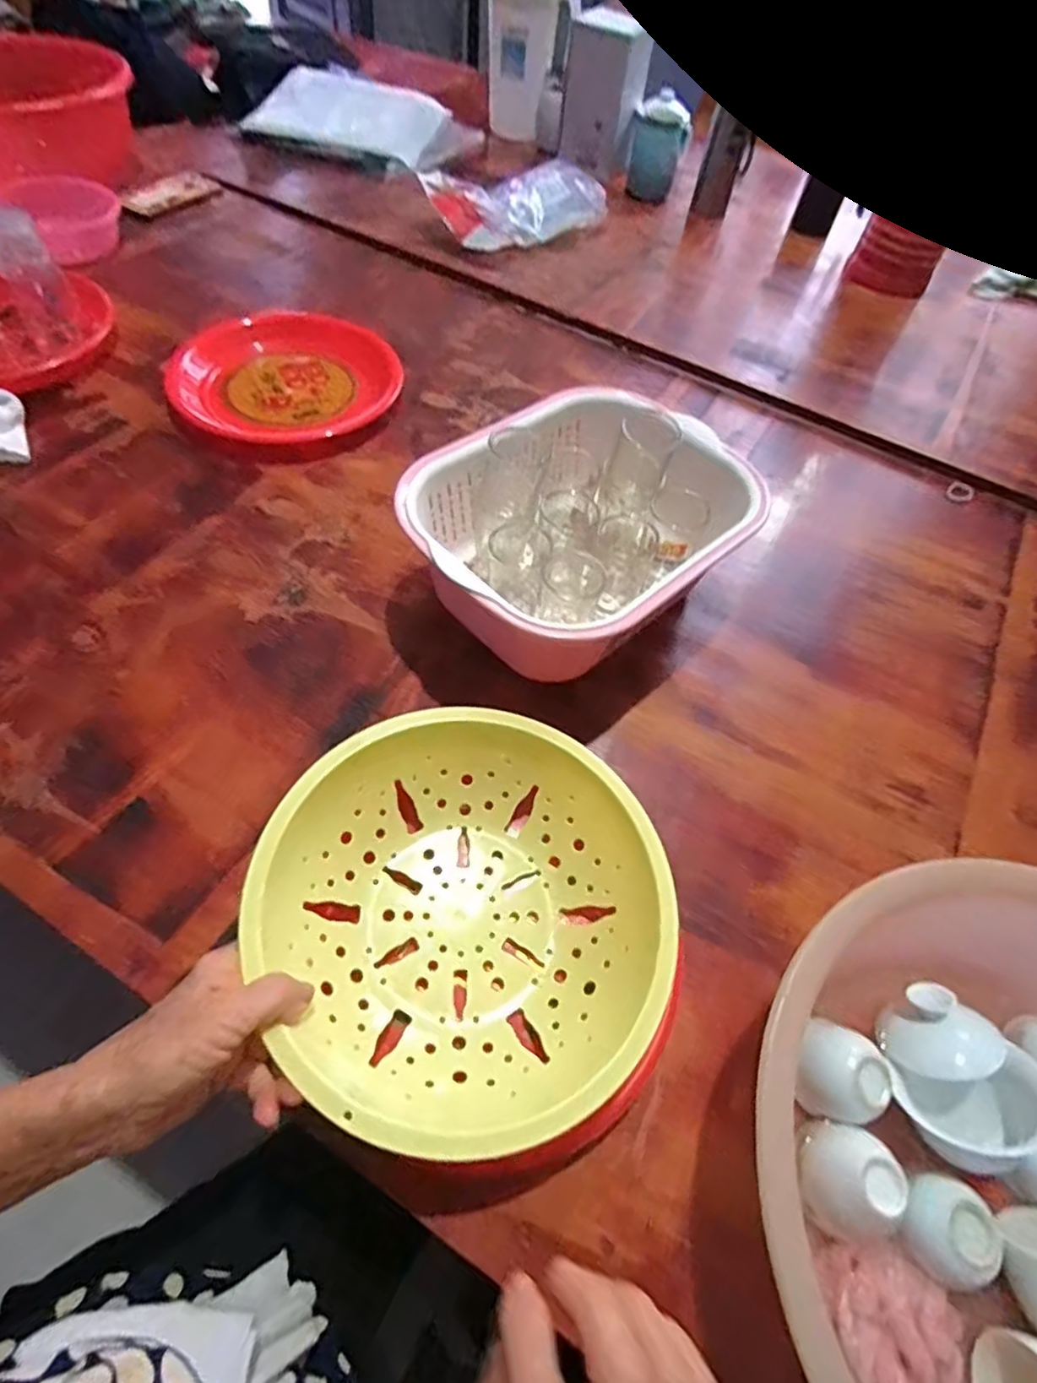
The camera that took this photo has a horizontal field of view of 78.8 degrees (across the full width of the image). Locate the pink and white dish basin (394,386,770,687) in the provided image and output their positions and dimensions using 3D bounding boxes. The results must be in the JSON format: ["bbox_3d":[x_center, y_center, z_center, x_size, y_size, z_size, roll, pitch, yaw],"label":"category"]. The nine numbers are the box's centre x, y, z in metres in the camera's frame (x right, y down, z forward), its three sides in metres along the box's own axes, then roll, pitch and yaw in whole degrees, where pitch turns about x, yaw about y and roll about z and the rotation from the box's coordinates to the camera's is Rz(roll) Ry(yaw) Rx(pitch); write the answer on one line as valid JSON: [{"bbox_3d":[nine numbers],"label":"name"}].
[{"bbox_3d":[0.054,-0.135,0.556,0.272,0.144,0.218,-34,60,-26],"label":"pink and white dish basin"}]

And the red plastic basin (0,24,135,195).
[{"bbox_3d":[-0.805,-0.916,0.989,0.317,0.140,0.289,31,57,22],"label":"red plastic basin"}]

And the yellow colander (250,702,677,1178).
[{"bbox_3d":[-0.032,0.138,0.402,0.234,0.088,0.244,-16,53,-15],"label":"yellow colander"}]

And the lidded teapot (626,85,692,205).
[{"bbox_3d":[0.247,-0.963,1.130,0.096,0.134,0.086,3,51,1],"label":"lidded teapot"}]

